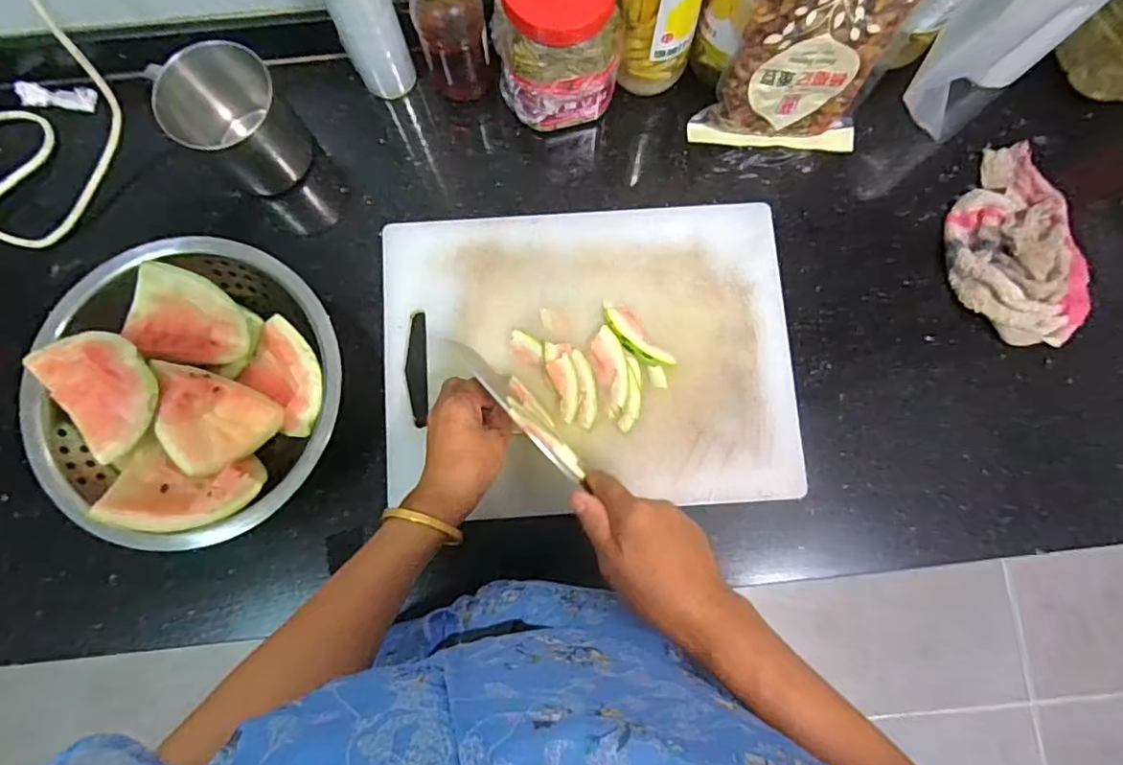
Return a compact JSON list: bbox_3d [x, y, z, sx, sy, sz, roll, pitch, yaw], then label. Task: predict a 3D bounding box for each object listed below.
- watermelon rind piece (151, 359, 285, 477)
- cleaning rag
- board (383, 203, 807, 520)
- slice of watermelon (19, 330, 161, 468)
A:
[{"bbox_3d":[-0.307,0.035,0.500,0.098,0.037,0.078,23,82,3],"label":"watermelon rind piece"},{"bbox_3d":[0.451,-0.143,0.574,0.121,0.037,0.207,-5,82,-1],"label":"cleaning rag"},{"bbox_3d":[0.026,-0.026,0.551,0.383,0.020,0.284,-4,81,-2],"label":"board"},{"bbox_3d":[-0.391,-0.001,0.478,0.108,0.049,0.088,37,83,5],"label":"slice of watermelon"}]

